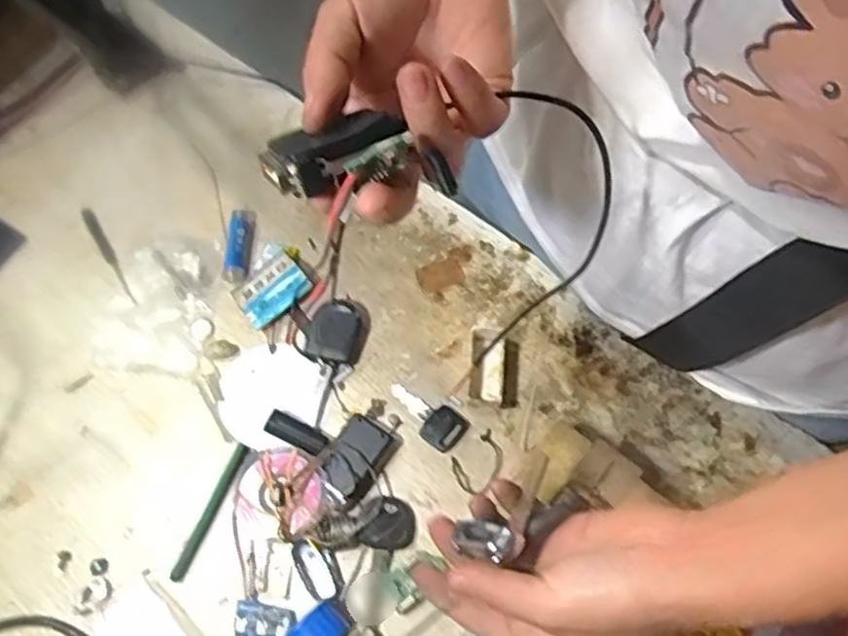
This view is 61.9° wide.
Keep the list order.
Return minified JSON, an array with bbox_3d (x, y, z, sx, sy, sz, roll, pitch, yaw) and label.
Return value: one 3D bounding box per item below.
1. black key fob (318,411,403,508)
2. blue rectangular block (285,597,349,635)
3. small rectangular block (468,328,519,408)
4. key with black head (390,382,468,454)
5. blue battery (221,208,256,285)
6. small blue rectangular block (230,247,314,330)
[{"bbox_3d":[-0.040,0.081,0.413,0.032,0.016,0.046,35,74,13],"label":"black key fob"},{"bbox_3d":[-0.057,0.168,0.375,0.022,0.031,0.036,42,76,15],"label":"blue rectangular block"},{"bbox_3d":[0.043,0.031,0.436,0.030,0.012,0.045,5,70,3],"label":"small rectangular block"},{"bbox_3d":[0.001,0.058,0.430,0.052,0.004,0.025,40,75,14],"label":"key with black head"},{"bbox_3d":[-0.123,-0.050,0.467,0.016,0.011,0.055,5,70,3],"label":"blue battery"},{"bbox_3d":[-0.099,-0.018,0.459,0.046,0.010,0.036,-39,73,-12],"label":"small blue rectangular block"}]

